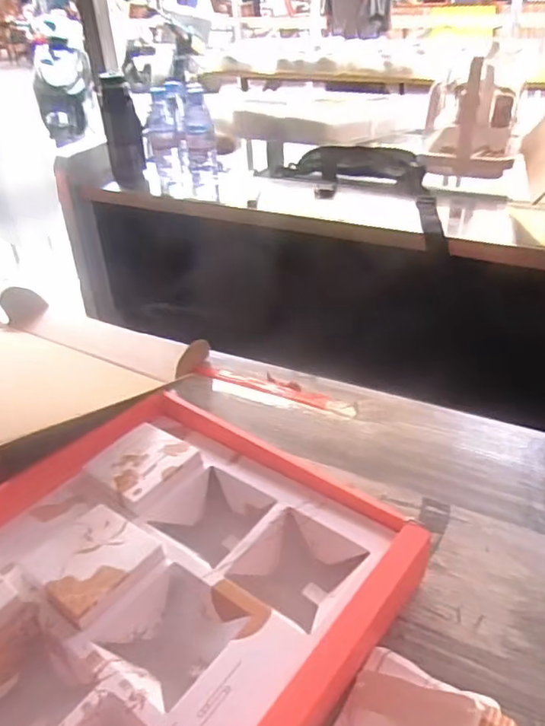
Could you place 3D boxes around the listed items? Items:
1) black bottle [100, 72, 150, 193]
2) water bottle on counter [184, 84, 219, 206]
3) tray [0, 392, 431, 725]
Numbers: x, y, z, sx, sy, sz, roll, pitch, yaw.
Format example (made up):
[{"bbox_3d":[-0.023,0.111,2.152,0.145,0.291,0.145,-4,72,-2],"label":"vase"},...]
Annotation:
[{"bbox_3d":[-0.331,-0.503,1.278,0.080,0.233,0.060,-11,36,-10],"label":"black bottle"},{"bbox_3d":[-0.150,-0.442,1.179,0.064,0.205,0.070,-8,36,-6],"label":"water bottle on counter"},{"bbox_3d":[-0.121,0.189,0.467,0.359,0.061,0.375,23,43,32],"label":"tray"}]

